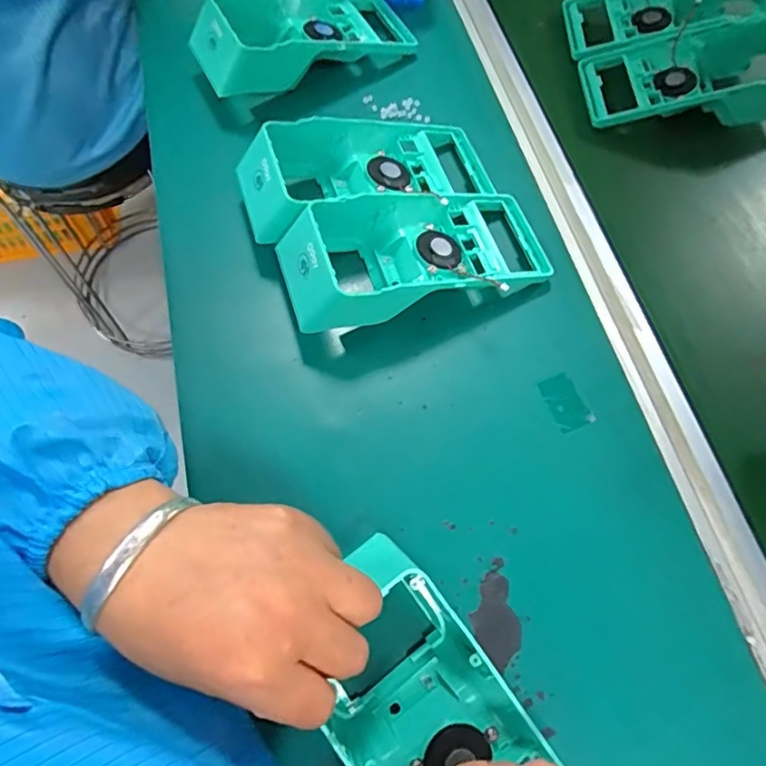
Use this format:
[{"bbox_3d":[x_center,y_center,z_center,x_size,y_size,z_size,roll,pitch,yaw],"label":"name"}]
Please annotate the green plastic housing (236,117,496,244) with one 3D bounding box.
[{"bbox_3d":[-0.010,-0.162,0.424,0.195,0.054,0.088,-16,67,-10],"label":"green plastic housing"}]

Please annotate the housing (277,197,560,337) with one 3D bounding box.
[{"bbox_3d":[0.026,-0.092,0.396,0.193,0.050,0.081,-16,67,-10],"label":"housing"}]

